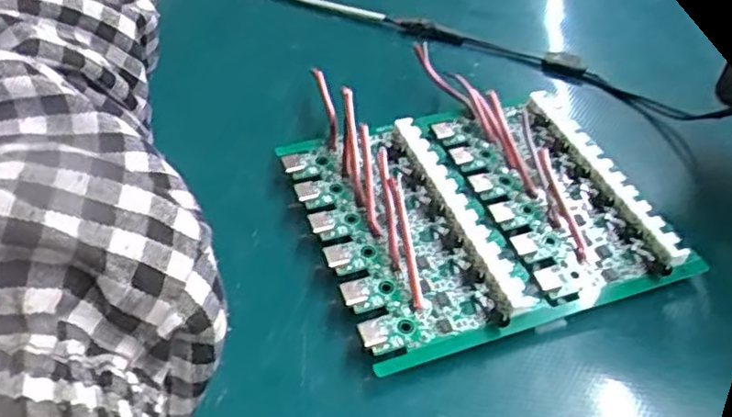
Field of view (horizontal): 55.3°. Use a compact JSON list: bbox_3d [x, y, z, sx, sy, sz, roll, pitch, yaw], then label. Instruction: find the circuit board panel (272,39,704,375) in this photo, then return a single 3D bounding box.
[{"bbox_3d":[0.036,-0.007,0.259,0.115,0.020,0.119,-16,48,-15],"label":"circuit board panel"}]

